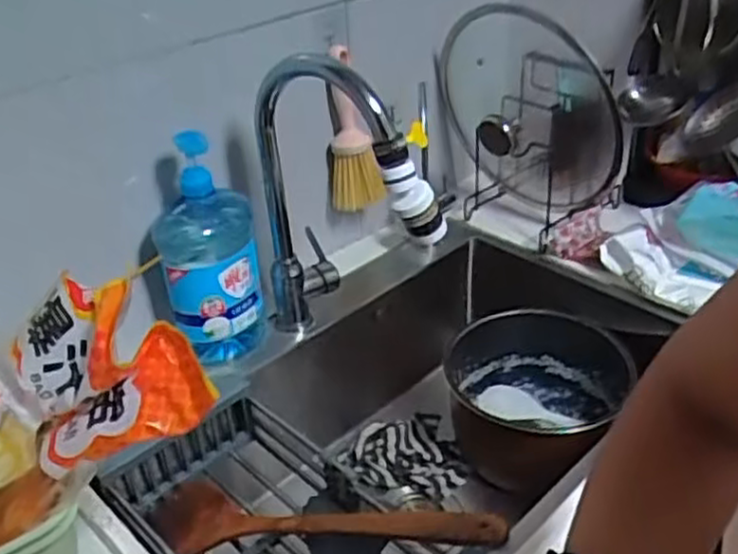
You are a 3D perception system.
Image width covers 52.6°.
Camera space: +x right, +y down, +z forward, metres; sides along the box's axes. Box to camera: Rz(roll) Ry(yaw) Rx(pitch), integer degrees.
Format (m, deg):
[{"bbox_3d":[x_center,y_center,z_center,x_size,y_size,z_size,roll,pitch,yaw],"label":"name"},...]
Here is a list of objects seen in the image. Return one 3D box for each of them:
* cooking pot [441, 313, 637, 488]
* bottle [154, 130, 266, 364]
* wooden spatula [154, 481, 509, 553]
[{"bbox_3d":[0.228,0.162,0.976,0.214,0.137,0.211,-3,33,2],"label":"cooking pot"},{"bbox_3d":[-0.177,-0.032,0.832,0.095,0.266,0.080,-6,33,-4],"label":"bottle"},{"bbox_3d":[-0.054,0.240,0.725,0.366,0.026,0.074,-5,31,23],"label":"wooden spatula"}]

